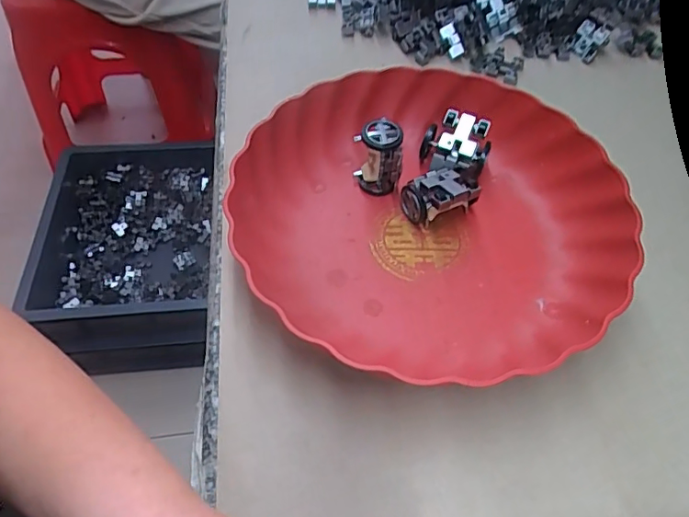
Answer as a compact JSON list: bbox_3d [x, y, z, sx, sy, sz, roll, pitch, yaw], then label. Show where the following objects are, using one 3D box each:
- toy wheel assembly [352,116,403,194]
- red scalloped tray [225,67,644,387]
[{"bbox_3d":[0.025,-0.070,0.381,0.028,0.053,0.023,-13,55,-11],"label":"toy wheel assembly"},{"bbox_3d":[0.057,-0.029,0.356,0.242,0.046,0.245,-27,59,-20],"label":"red scalloped tray"}]

